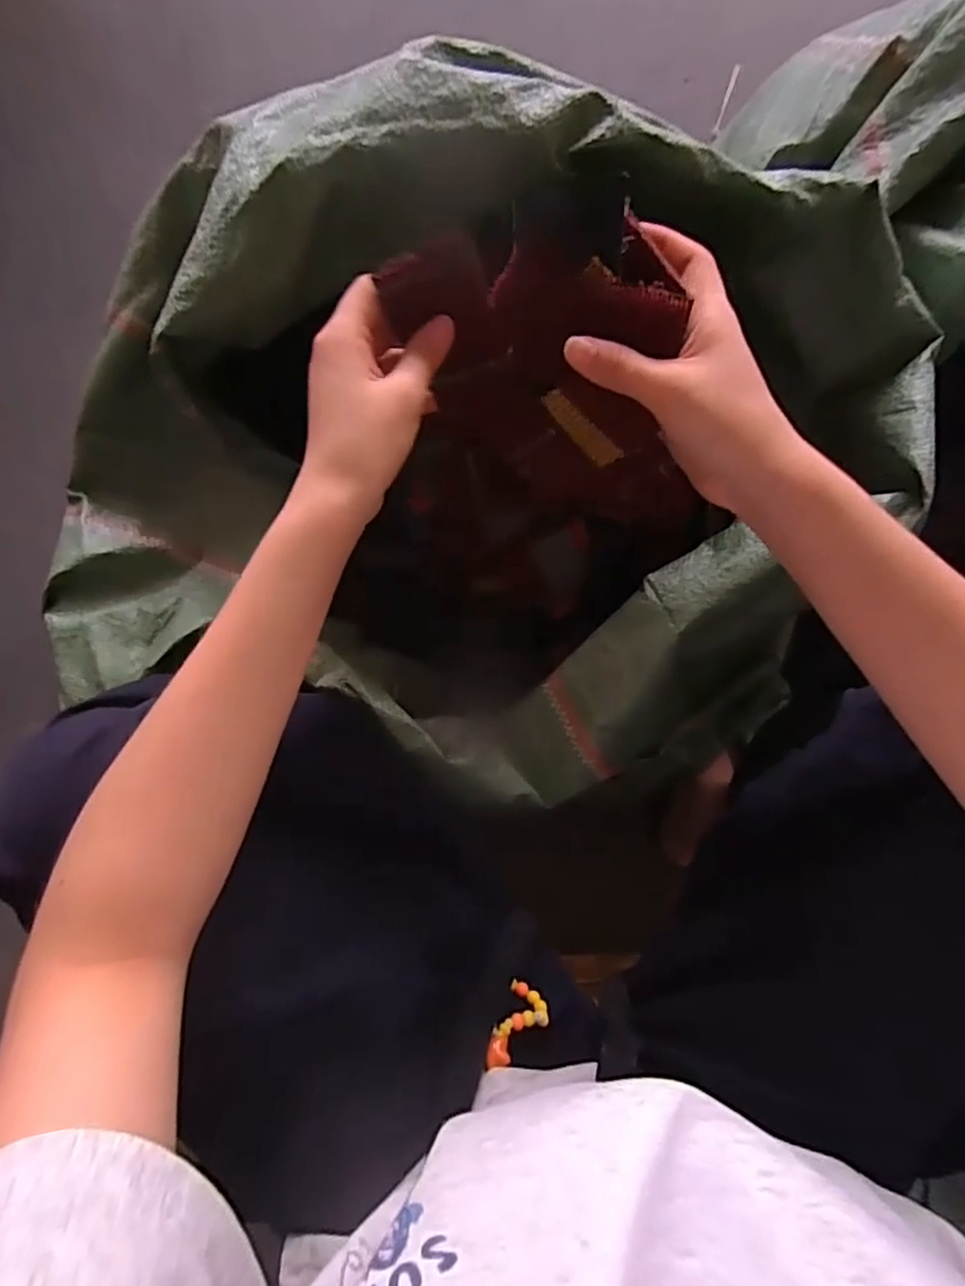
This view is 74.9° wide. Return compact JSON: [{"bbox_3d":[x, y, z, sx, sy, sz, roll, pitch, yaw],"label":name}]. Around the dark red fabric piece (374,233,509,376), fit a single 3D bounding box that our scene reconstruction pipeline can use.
[{"bbox_3d":[-0.021,-0.172,0.331,0.054,0.064,0.004,-17,44,10],"label":"dark red fabric piece"}]

